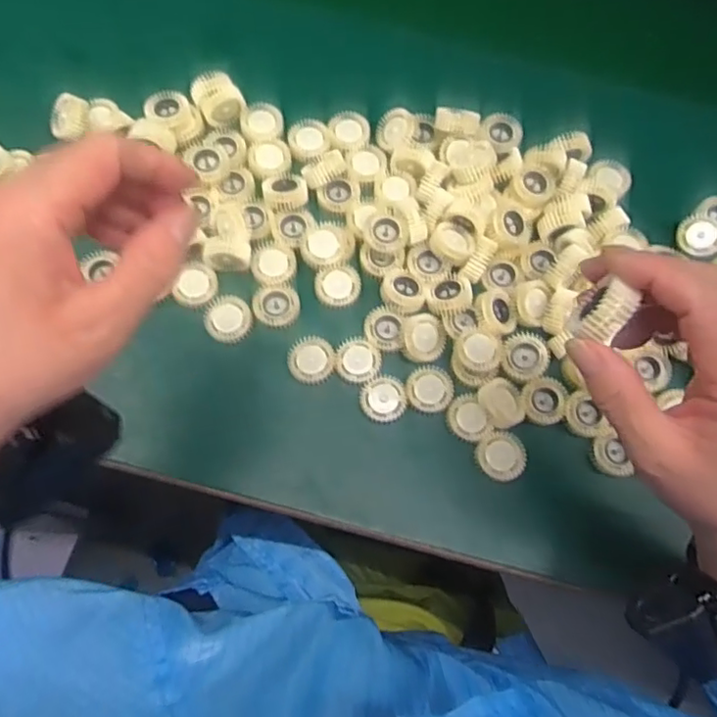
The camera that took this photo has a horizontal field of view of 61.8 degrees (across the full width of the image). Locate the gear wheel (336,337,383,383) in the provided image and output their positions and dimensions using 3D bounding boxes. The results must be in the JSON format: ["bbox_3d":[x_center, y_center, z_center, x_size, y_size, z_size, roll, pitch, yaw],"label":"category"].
[{"bbox_3d":[0.000,0.001,0.399,0.030,0.006,0.030,1,74,-3],"label":"gear wheel"}]

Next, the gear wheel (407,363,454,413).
[{"bbox_3d":[0.048,0.020,0.400,0.031,0.009,0.033,1,74,-3],"label":"gear wheel"}]

